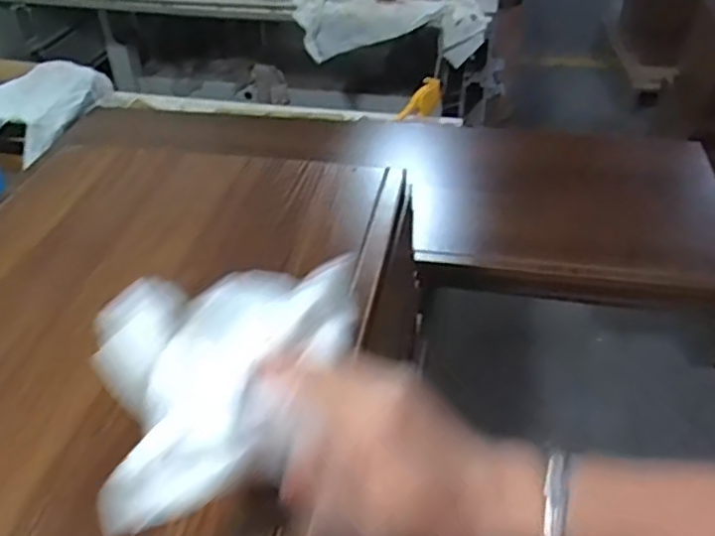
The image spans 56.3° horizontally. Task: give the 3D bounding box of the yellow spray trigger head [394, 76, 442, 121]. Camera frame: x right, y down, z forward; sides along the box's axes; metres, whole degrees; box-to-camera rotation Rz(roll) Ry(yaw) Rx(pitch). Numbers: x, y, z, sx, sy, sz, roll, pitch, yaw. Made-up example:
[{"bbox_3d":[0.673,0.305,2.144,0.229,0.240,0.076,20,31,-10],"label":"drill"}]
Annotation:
[{"bbox_3d":[0.112,-0.315,1.263,0.097,0.082,0.035,-19,43,-20],"label":"yellow spray trigger head"}]

